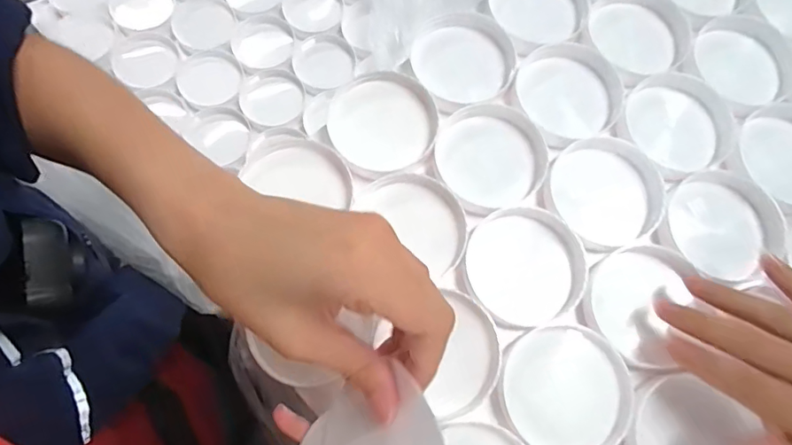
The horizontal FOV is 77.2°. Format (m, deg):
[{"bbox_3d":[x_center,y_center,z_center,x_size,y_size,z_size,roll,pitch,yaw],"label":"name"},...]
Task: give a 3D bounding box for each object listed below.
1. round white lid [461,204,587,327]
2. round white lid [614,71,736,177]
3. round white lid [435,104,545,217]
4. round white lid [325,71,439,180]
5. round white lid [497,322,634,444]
[{"bbox_3d":[0.084,0.028,0.326,0.076,0.014,0.075,1,73,-2],"label":"round white lid"},{"bbox_3d":[0.204,-0.072,0.359,0.073,0.011,0.073,1,73,-2],"label":"round white lid"},{"bbox_3d":[0.067,-0.046,0.349,0.073,0.018,0.075,1,73,-2],"label":"round white lid"},{"bbox_3d":[-0.010,-0.069,0.352,0.074,0.020,0.079,1,73,-2],"label":"round white lid"},{"bbox_3d":[0.102,0.101,0.299,0.075,0.012,0.073,-40,78,-13],"label":"round white lid"}]

